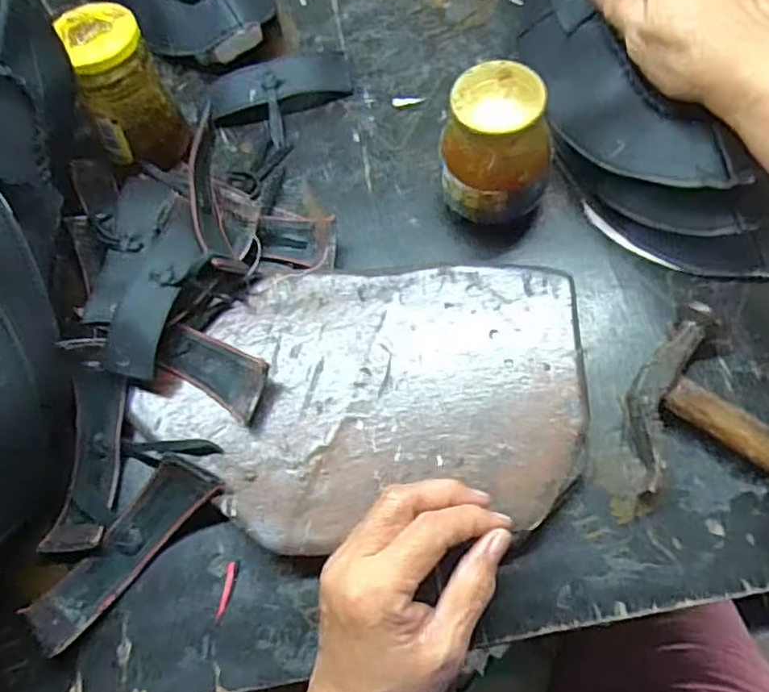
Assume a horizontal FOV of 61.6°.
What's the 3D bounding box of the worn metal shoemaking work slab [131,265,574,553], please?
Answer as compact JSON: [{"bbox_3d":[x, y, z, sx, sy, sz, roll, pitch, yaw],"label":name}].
[{"bbox_3d":[-0.013,0.029,0.380,0.253,0.023,0.161,-4,66,4],"label":"worn metal shoemaking work slab"}]

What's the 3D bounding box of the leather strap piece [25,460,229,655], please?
[{"bbox_3d":[-0.148,0.113,0.363,0.036,0.032,0.127,43,88,16],"label":"leather strap piece"}]

